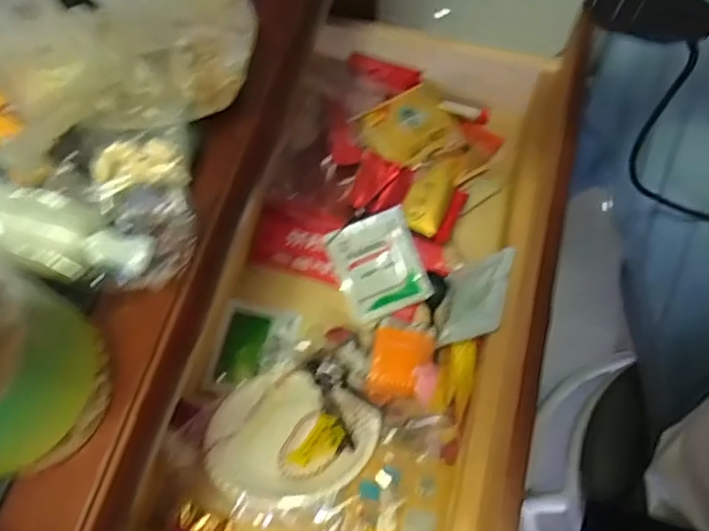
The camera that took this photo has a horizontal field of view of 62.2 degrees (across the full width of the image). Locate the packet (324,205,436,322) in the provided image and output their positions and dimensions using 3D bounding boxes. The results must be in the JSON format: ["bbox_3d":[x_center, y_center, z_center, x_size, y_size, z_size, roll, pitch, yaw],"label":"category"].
[{"bbox_3d":[0.022,-0.001,0.534,0.076,0.013,0.090,-24,84,10],"label":"packet"}]

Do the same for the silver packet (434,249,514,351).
[{"bbox_3d":[0.099,0.028,0.494,0.008,0.090,0.075,28,64,-21],"label":"silver packet"}]

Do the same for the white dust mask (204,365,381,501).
[{"bbox_3d":[-0.049,0.122,0.442,0.123,0.024,0.112,20,46,27],"label":"white dust mask"}]

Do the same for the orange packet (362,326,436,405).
[{"bbox_3d":[0.038,0.086,0.496,0.051,0.005,0.064,16,76,-10],"label":"orange packet"}]

